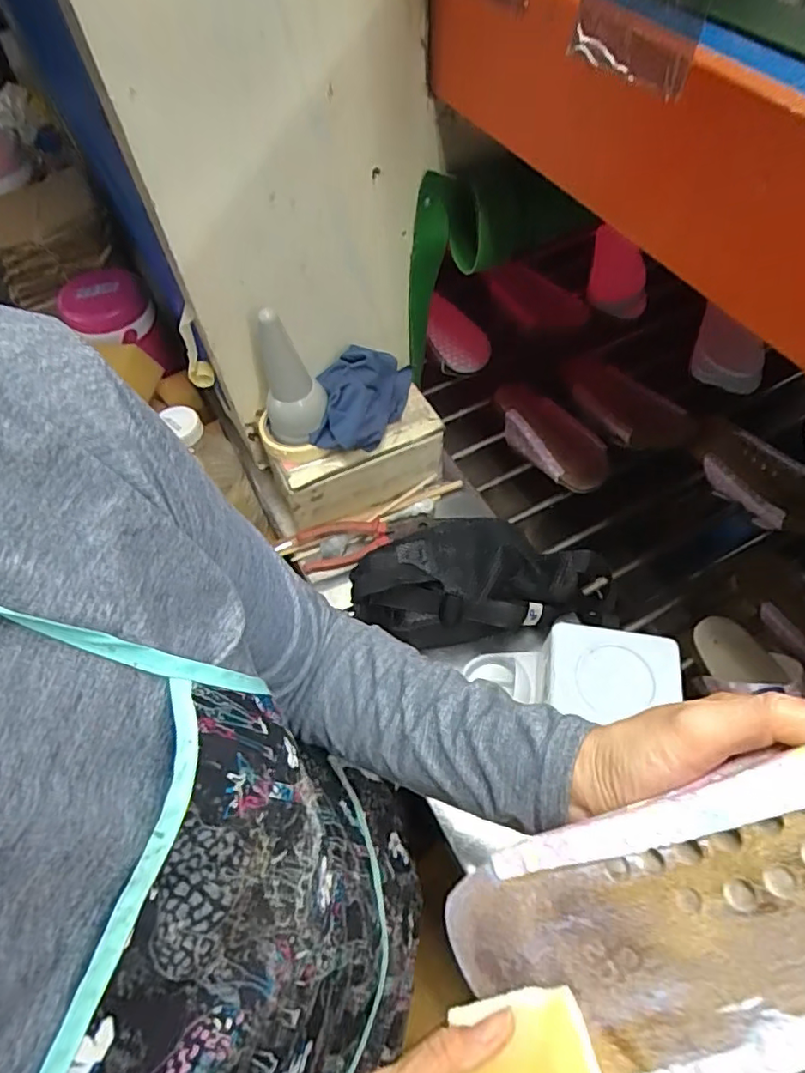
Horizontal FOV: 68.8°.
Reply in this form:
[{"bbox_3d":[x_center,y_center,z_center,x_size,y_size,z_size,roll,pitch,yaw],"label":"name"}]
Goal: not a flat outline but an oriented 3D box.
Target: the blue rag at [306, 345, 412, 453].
[{"bbox_3d":[-0.045,-0.159,0.653,0.101,0.065,0.130,4,59,2],"label":"blue rag"}]

